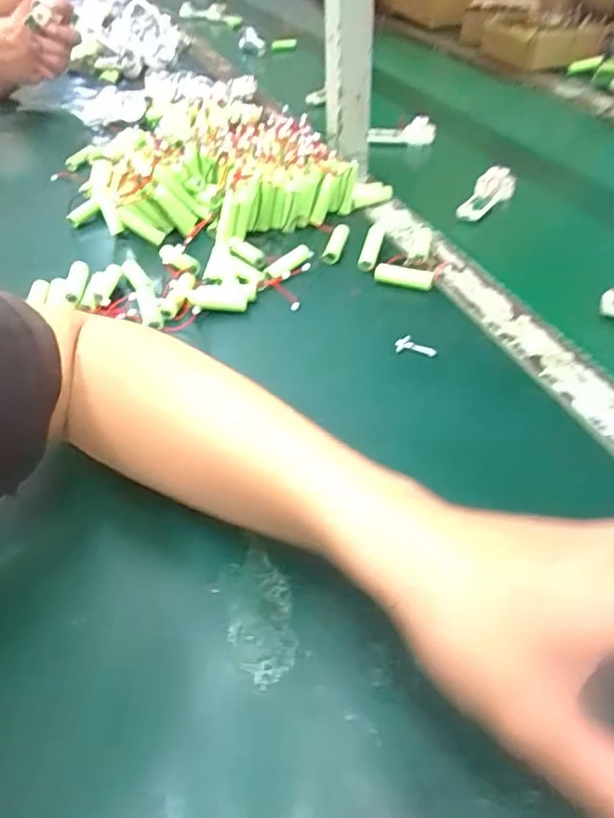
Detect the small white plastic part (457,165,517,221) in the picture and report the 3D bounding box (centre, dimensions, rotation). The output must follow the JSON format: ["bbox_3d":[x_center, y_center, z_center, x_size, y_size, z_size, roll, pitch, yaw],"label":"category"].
[{"bbox_3d":[0.198,-0.238,0.632,0.034,0.027,0.091,32,67,30],"label":"small white plastic part"}]

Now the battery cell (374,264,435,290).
[{"bbox_3d":[0.085,-0.117,0.508,0.052,0.012,0.015,15,48,20],"label":"battery cell"}]

